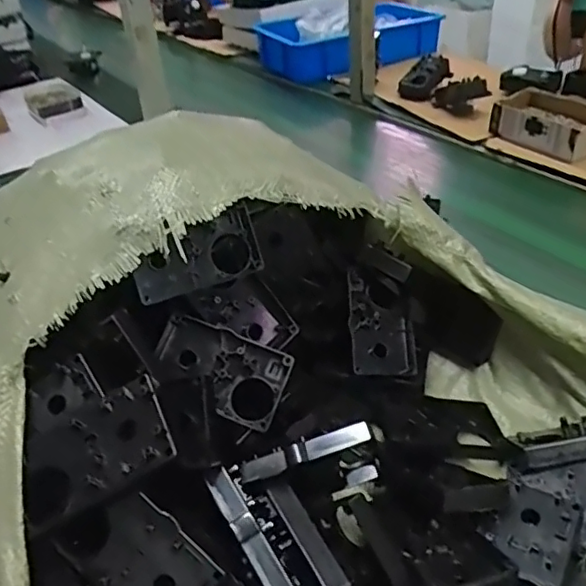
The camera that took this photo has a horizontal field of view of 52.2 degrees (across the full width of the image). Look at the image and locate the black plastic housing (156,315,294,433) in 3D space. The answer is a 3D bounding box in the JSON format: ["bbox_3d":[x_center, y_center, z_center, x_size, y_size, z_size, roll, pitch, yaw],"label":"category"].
[{"bbox_3d":[-0.055,0.060,0.458,0.102,0.020,0.060,19,73,13],"label":"black plastic housing"}]

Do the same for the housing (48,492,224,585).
[{"bbox_3d":[-0.090,0.157,0.349,0.059,0.087,0.010,-44,1,0],"label":"housing"}]

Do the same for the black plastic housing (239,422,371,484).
[{"bbox_3d":[0.008,0.109,0.411,0.092,0.012,0.015,-19,36,1],"label":"black plastic housing"}]

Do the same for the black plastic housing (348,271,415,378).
[{"bbox_3d":[0.078,0.026,0.553,0.062,0.019,0.101,7,64,-24],"label":"black plastic housing"}]

